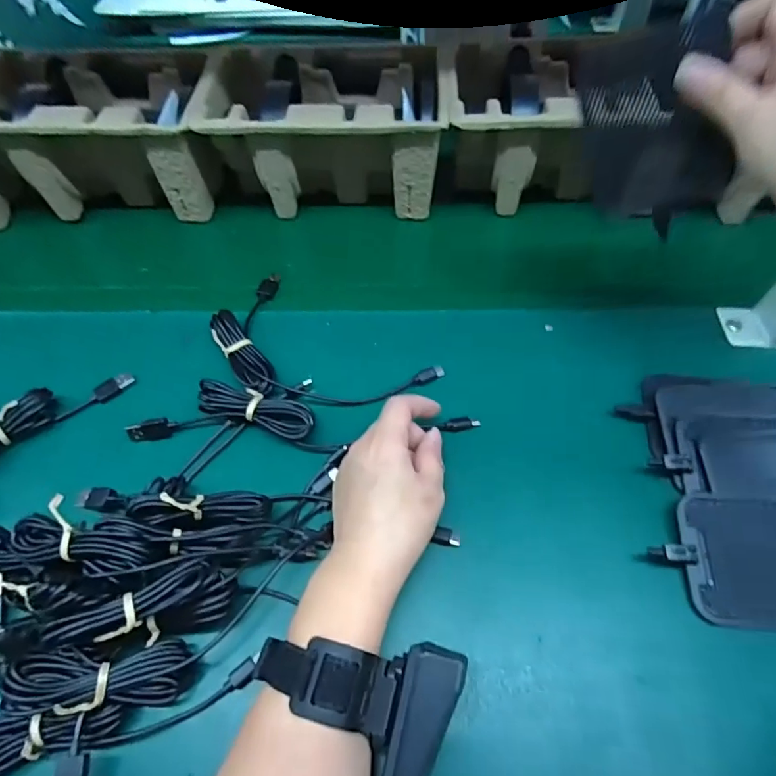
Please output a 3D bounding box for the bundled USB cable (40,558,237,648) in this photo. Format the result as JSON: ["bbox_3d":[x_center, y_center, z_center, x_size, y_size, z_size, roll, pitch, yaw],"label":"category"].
[{"bbox_3d":[-0.135,0.124,0.286,0.092,0.039,0.029,-6,53,-25],"label":"bundled USB cable"}]

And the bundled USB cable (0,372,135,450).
[{"bbox_3d":[-0.268,0.020,0.382,0.138,0.028,0.028,-38,61,-19],"label":"bundled USB cable"}]

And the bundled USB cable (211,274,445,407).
[{"bbox_3d":[-0.066,-0.033,0.412,0.191,0.021,0.106,32,64,23],"label":"bundled USB cable"}]

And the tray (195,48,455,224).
[{"bbox_3d":[-0.059,-0.243,0.518,0.228,0.131,0.133,-1,56,4],"label":"tray"}]

